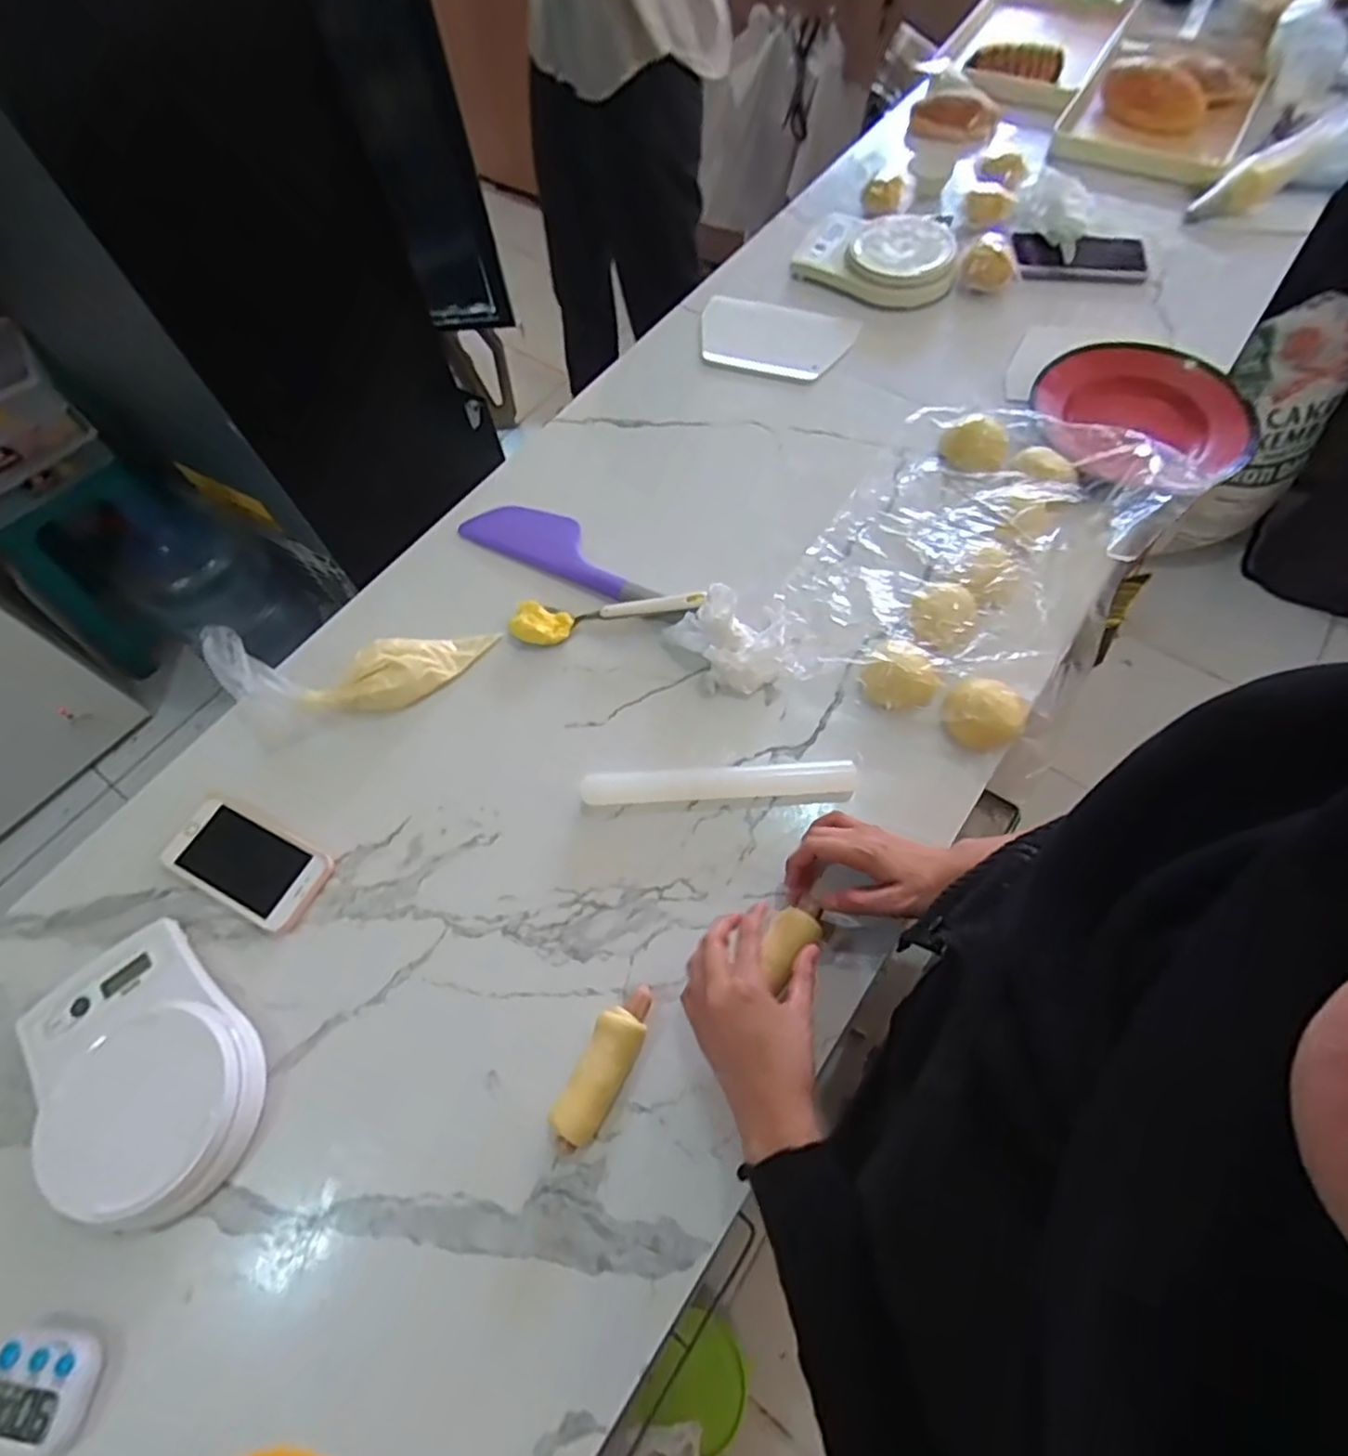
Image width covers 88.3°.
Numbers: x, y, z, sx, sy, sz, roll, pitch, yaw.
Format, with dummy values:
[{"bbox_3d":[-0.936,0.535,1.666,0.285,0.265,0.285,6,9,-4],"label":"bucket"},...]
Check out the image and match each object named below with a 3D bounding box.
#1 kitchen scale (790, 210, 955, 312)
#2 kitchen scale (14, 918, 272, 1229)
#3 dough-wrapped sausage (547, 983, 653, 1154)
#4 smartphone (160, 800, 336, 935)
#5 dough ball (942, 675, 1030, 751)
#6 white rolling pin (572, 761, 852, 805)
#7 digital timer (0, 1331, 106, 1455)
[{"bbox_3d":[0.258,-0.604,0.871,0.200,0.047,0.150,19,67,12],"label":"kitchen scale"},{"bbox_3d":[-0.384,0.243,0.495,0.141,0.034,0.197,-36,67,-13],"label":"kitchen scale"},{"bbox_3d":[-0.048,0.238,0.490,0.035,0.033,0.111,23,68,14],"label":"dough-wrapped sausage"},{"bbox_3d":[-0.353,0.110,0.574,0.133,0.011,0.069,24,68,14],"label":"smartphone"},{"bbox_3d":[0.258,-0.011,0.582,0.060,0.031,0.055,30,69,16],"label":"dough ball"},{"bbox_3d":[0.037,0.046,0.578,0.224,0.026,0.025,-2,64,2],"label":"white rolling pin"},{"bbox_3d":[-0.388,0.404,0.424,0.062,0.017,0.054,0,64,4],"label":"digital timer"}]

